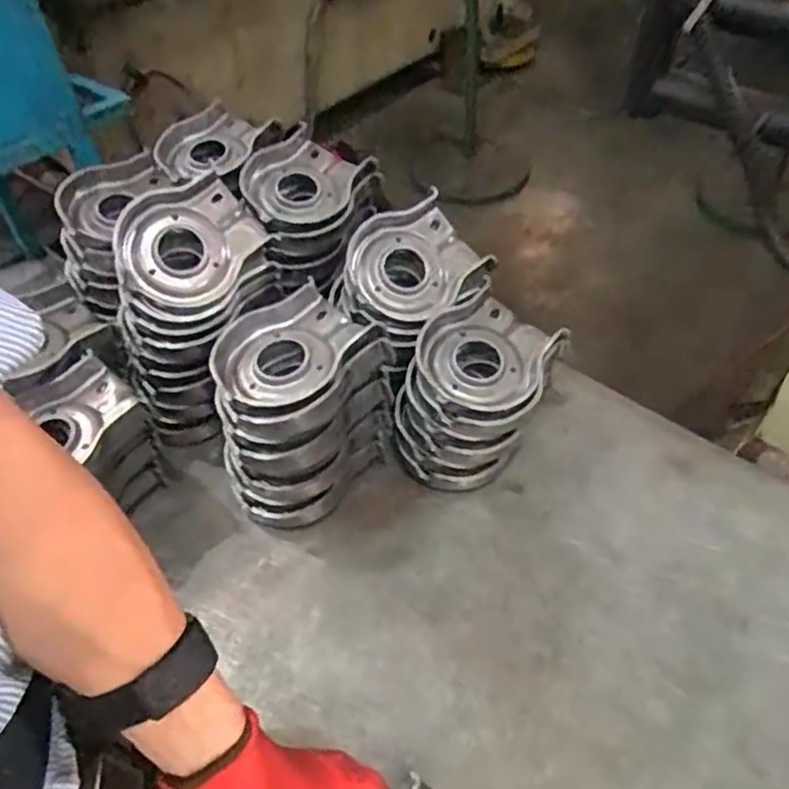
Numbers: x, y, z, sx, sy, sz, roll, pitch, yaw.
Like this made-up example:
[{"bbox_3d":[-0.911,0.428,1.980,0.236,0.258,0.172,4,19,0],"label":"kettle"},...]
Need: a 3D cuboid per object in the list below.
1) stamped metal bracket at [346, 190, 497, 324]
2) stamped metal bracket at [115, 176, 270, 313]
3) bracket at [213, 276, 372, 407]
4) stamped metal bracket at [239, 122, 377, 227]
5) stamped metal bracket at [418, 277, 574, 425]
[{"bbox_3d":[0.017,-0.121,0.601,0.102,0.030,0.119,43,65,-1],"label":"stamped metal bracket"},{"bbox_3d":[-0.179,-0.139,0.590,0.104,0.025,0.127,36,63,-12],"label":"stamped metal bracket"},{"bbox_3d":[-0.087,-0.040,0.538,0.098,0.023,0.124,11,48,14],"label":"bracket"},{"bbox_3d":[-0.086,-0.211,0.655,0.102,0.034,0.124,19,50,20],"label":"stamped metal bracket"},{"bbox_3d":[0.080,-0.035,0.565,0.106,0.034,0.123,29,54,28],"label":"stamped metal bracket"}]

